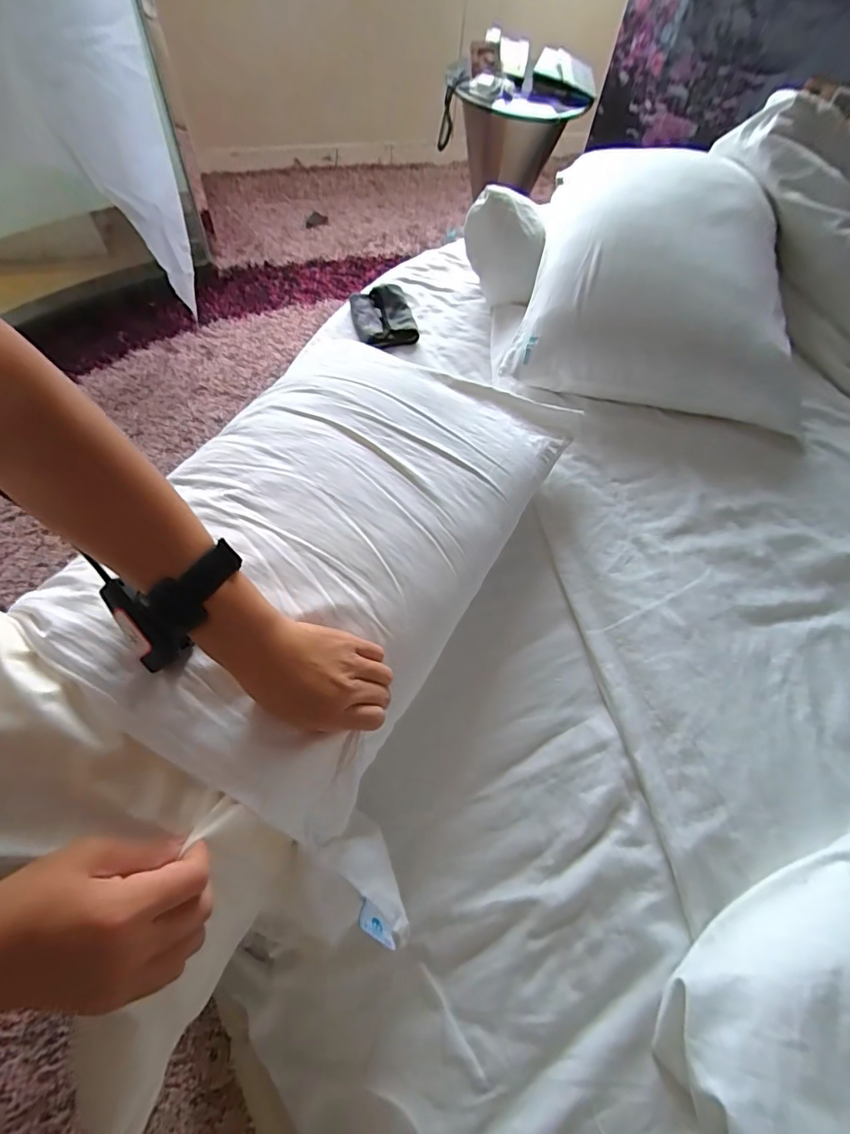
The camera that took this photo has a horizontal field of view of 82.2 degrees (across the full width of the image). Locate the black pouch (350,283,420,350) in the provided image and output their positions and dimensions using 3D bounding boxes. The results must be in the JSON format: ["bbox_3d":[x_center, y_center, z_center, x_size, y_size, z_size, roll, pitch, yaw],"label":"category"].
[{"bbox_3d":[-0.080,-0.474,0.929,0.112,0.041,0.148,-13,62,-12],"label":"black pouch"}]

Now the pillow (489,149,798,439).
[{"bbox_3d":[0.413,-0.544,0.873,0.457,0.168,0.577,11,60,1],"label":"pillow"}]

